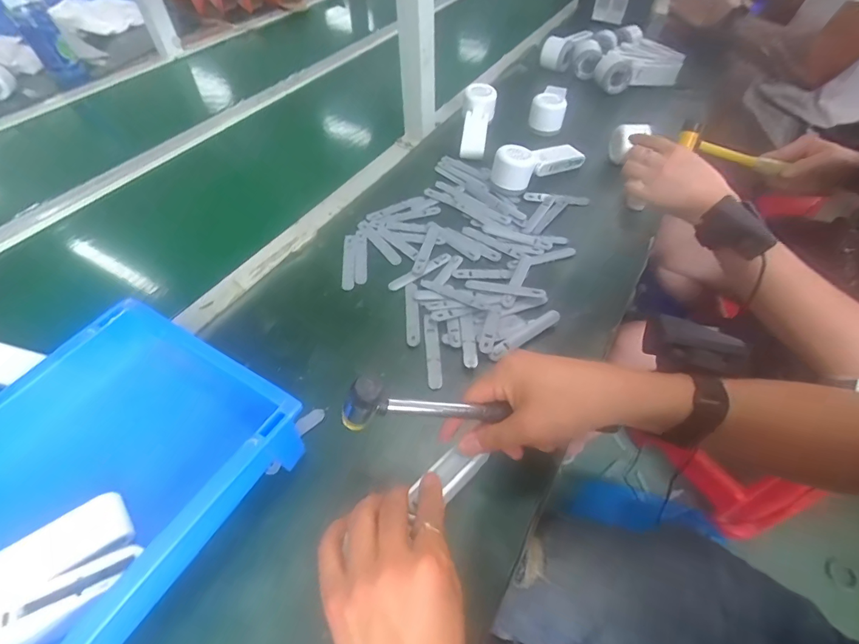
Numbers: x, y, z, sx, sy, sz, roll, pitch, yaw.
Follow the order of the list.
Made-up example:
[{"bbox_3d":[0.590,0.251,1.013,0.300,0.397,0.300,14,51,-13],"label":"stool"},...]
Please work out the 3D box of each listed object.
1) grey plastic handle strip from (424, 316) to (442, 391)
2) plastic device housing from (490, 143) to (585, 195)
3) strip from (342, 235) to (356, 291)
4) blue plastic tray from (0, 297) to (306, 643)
[{"bbox_3d":[0.003,0.031,0.457,0.014,0.004,0.087,-8,59,5],"label":"grey plastic handle strip"},{"bbox_3d":[0.166,-0.247,0.634,0.165,0.055,0.055,-31,58,-21],"label":"plastic device housing"},{"bbox_3d":[-0.104,-0.081,0.546,0.017,0.004,0.097,-4,52,-2],"label":"strip"},{"bbox_3d":[-0.270,0.142,0.315,0.218,0.082,0.305,25,57,19],"label":"blue plastic tray"}]

